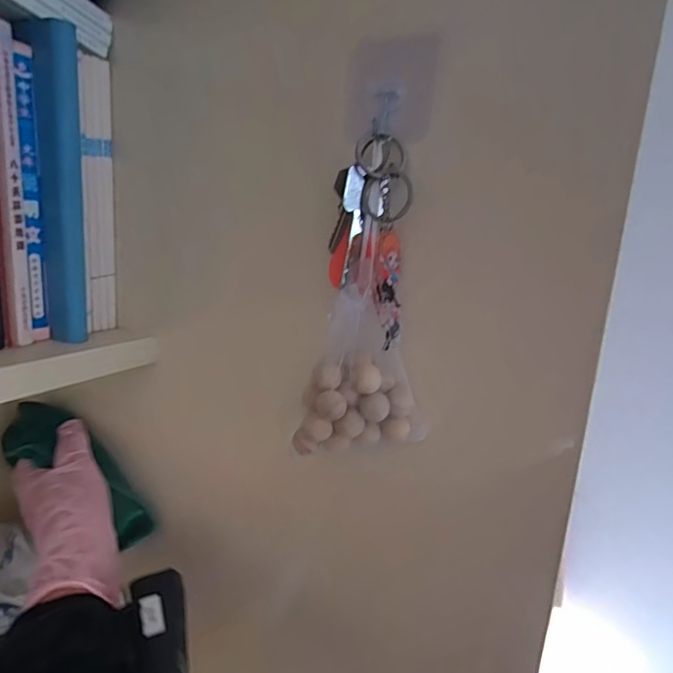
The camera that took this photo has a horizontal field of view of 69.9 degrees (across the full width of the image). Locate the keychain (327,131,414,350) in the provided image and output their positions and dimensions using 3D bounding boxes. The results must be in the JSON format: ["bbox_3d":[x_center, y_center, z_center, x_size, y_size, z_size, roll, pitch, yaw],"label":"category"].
[{"bbox_3d":[0.019,-0.060,0.283,0.033,0.110,0.043,0,13,-18],"label":"keychain"}]

